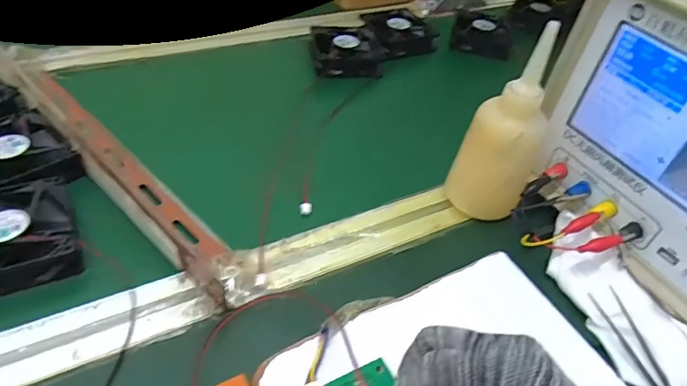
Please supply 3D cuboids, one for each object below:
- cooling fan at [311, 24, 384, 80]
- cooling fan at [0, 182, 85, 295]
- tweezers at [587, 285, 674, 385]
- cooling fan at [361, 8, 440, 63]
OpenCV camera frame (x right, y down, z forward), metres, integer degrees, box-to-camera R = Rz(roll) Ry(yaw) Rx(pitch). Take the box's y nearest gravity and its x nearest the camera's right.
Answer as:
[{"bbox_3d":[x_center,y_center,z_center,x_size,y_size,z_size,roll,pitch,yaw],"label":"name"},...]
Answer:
[{"bbox_3d":[0.004,-0.171,0.602,0.084,0.029,0.079,-3,44,-9],"label":"cooling fan"},{"bbox_3d":[-0.231,0.032,0.351,0.079,0.027,0.089,-18,49,-24],"label":"cooling fan"},{"bbox_3d":[0.206,0.118,0.335,0.018,0.014,0.120,-7,45,-14],"label":"tweezers"},{"bbox_3d":[0.070,-0.211,0.646,0.088,0.020,0.086,-20,69,-24],"label":"cooling fan"}]

